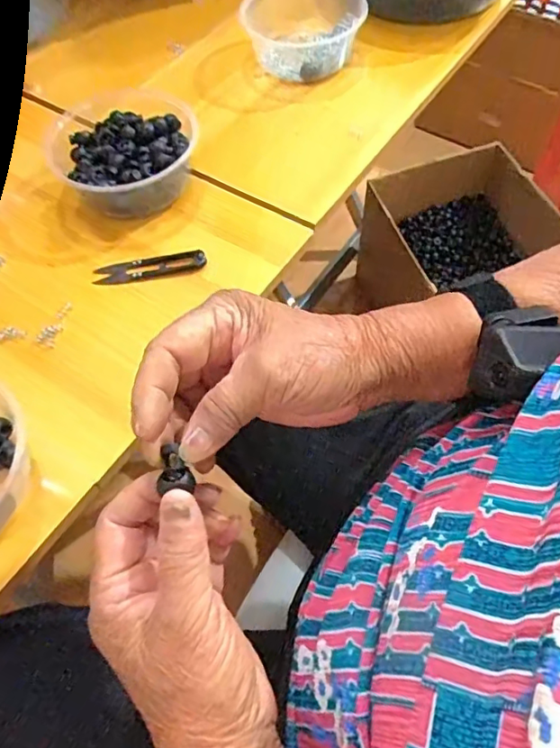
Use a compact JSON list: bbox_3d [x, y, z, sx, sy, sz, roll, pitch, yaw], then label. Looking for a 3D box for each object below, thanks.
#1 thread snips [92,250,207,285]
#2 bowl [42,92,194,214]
[{"bbox_3d":[-0.118,-0.098,0.490,0.100,0.010,0.023,-6,62,-6],"label":"thread snips"},{"bbox_3d":[-0.151,-0.214,0.526,0.136,0.053,0.146,1,62,-2],"label":"bowl"}]

